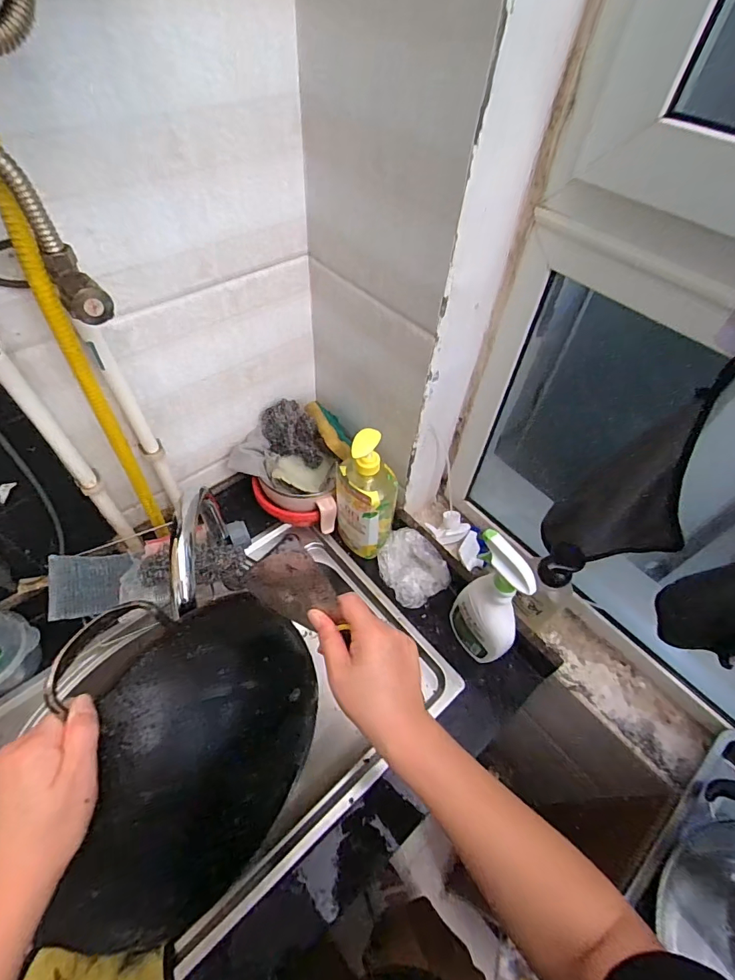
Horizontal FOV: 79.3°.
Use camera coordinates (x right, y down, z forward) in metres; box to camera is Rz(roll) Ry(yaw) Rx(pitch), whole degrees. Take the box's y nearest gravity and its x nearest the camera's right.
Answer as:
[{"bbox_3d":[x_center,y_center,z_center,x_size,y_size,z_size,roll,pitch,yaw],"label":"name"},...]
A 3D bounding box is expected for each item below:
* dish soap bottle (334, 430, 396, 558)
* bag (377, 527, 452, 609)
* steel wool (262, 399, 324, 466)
[{"bbox_3d":[-0.001,0.019,0.703,0.093,0.257,0.070,-3,54,-5],"label":"dish soap bottle"},{"bbox_3d":[0.073,0.130,0.763,0.089,0.061,0.122,-29,60,-22],"label":"bag"},{"bbox_3d":[-0.125,-0.102,0.783,0.124,0.088,0.048,36,26,-6],"label":"steel wool"}]

